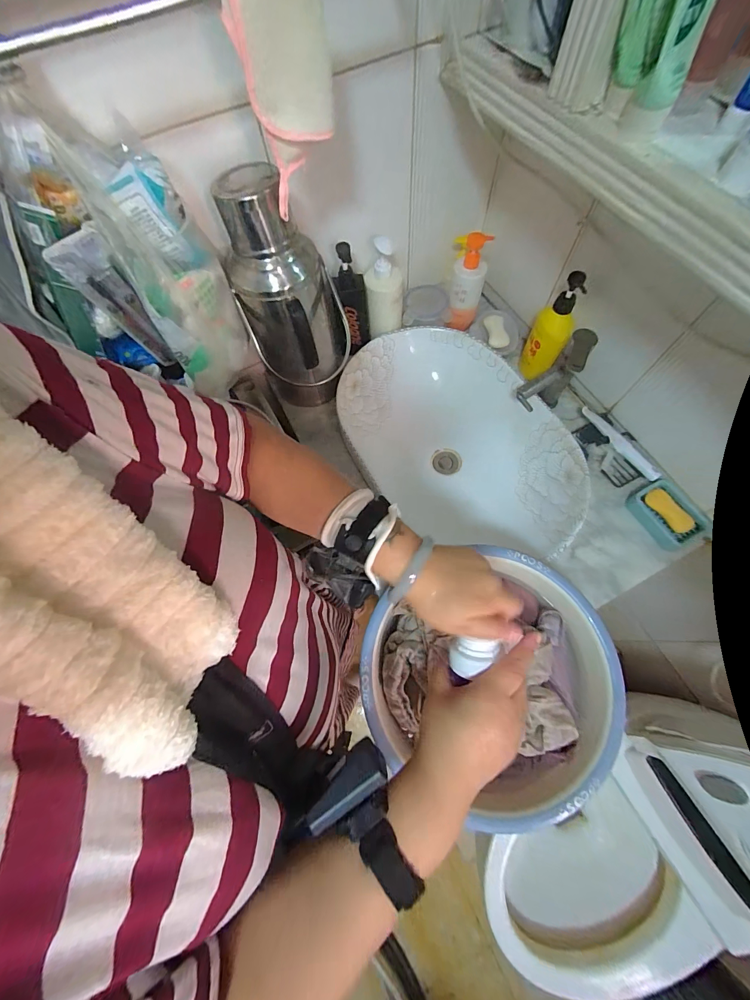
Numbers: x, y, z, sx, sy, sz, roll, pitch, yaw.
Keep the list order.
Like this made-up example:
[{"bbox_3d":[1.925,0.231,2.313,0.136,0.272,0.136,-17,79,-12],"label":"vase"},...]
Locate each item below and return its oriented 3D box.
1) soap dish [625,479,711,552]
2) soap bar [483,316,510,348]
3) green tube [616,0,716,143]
[{"bbox_3d":[0.552,0.029,0.665,0.085,0.030,0.127,-28,71,-8],"label":"soap dish"},{"bbox_3d":[0.282,-0.394,0.820,0.051,0.016,0.091,-3,70,1],"label":"soap bar"},{"bbox_3d":[0.282,-0.429,0.320,0.044,0.130,0.052,28,73,12],"label":"green tube"}]

